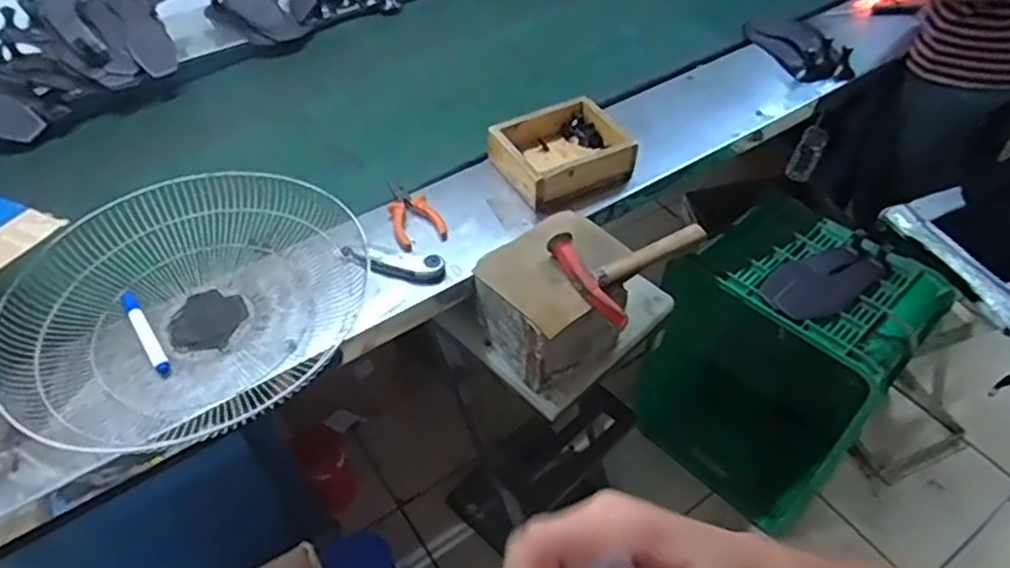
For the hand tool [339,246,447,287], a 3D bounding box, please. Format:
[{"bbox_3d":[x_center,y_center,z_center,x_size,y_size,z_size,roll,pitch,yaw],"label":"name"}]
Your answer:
[{"bbox_3d":[-0.151,-0.026,0.925,0.141,0.031,0.038,5,48,6],"label":"hand tool"}]

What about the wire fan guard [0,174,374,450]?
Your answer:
[{"bbox_3d":[-0.394,0.024,0.858,0.409,0.073,0.397,0,48,1],"label":"wire fan guard"}]

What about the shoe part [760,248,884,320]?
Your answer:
[{"bbox_3d":[0.565,-0.004,1.223,0.231,0.018,0.118,-28,53,-23],"label":"shoe part"}]

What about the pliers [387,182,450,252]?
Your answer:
[{"bbox_3d":[-0.132,-0.104,0.992,0.072,0.023,0.122,-15,49,-13],"label":"pliers"}]

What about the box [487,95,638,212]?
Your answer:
[{"bbox_3d":[0.092,-0.202,1.053,0.200,0.072,0.157,-21,51,-17],"label":"box"}]

